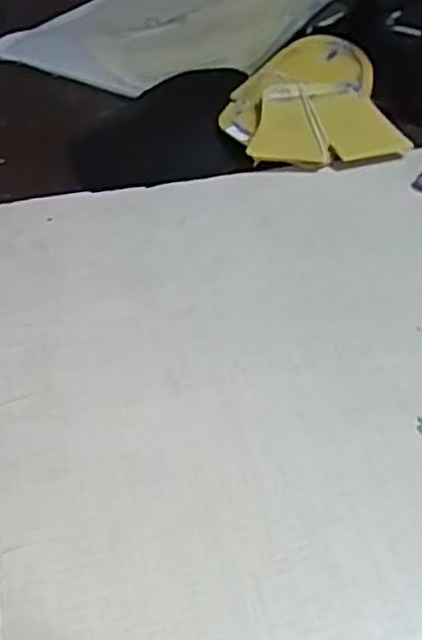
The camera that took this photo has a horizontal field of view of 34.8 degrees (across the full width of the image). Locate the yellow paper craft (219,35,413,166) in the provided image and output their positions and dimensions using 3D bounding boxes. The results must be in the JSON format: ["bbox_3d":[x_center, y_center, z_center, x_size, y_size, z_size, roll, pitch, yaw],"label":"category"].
[{"bbox_3d":[0.070,-0.164,0.503,0.120,0.020,0.118,-16,64,-10],"label":"yellow paper craft"}]

